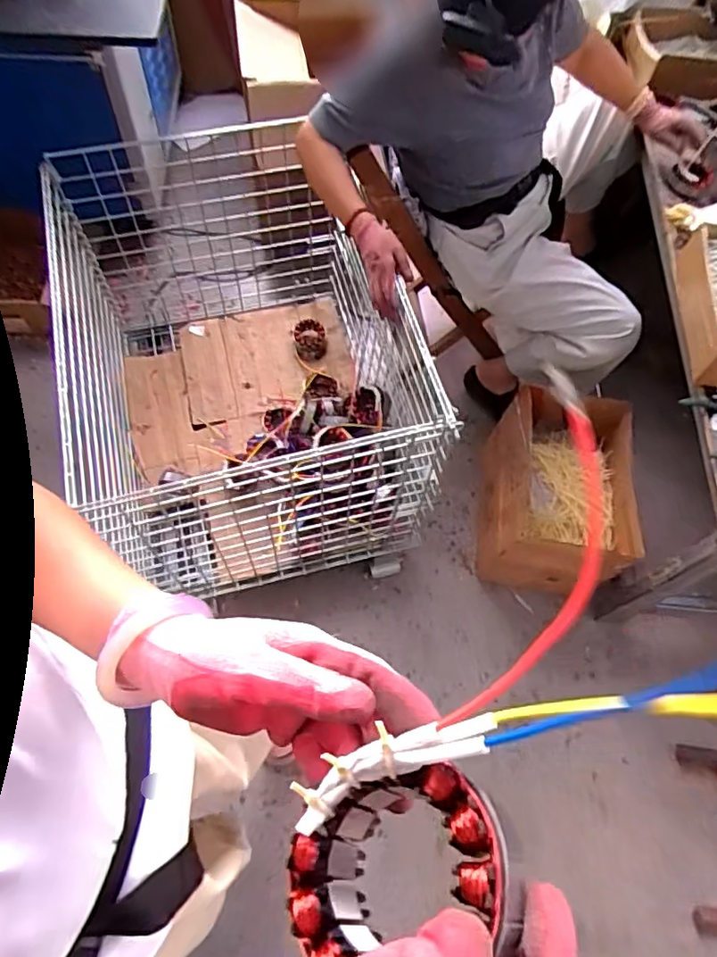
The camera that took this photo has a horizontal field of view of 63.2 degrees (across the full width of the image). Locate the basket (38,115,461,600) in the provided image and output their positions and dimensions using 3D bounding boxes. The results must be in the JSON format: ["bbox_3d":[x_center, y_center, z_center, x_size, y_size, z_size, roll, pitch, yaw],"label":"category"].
[{"bbox_3d":[-0.234,-0.253,1.295,0.623,0.515,0.833,-11,64,-9],"label":"basket"}]

